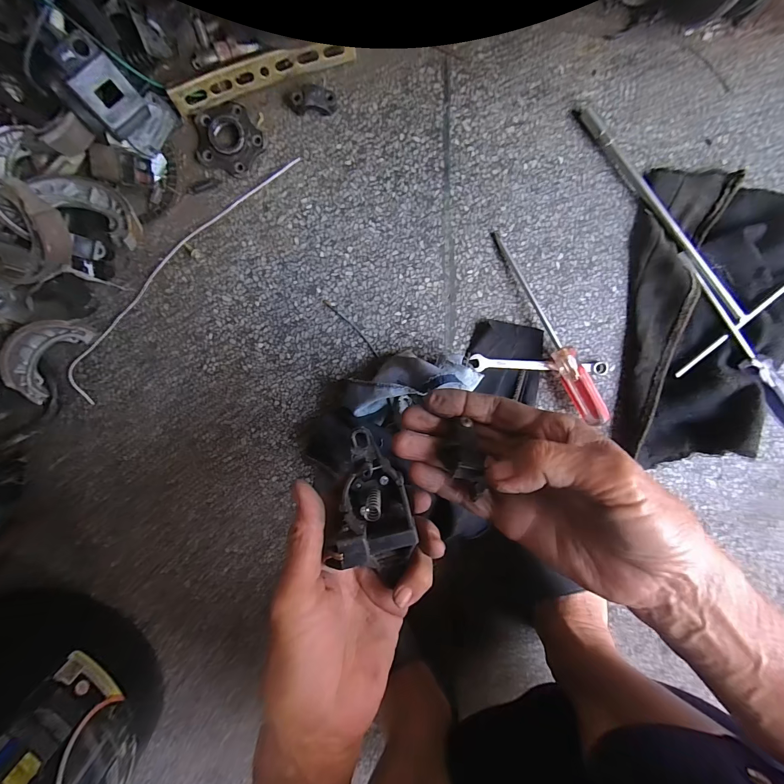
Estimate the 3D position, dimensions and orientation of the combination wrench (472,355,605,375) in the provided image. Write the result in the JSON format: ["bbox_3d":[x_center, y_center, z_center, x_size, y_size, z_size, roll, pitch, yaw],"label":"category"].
[{"bbox_3d":[0.168,-0.030,0.383,0.157,0.009,0.017,2,98,-3],"label":"combination wrench"}]

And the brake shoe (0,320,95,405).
[{"bbox_3d":[-0.361,-0.039,0.353,0.048,0.028,0.098,43,94,-7],"label":"brake shoe"}]

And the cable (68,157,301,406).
[{"bbox_3d":[-0.229,-0.126,0.360,0.040,0.004,0.342,43,94,-7],"label":"cable"}]

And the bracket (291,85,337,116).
[{"bbox_3d":[-0.077,-0.285,0.333,0.044,0.017,0.019,-9,98,-1],"label":"bracket"}]

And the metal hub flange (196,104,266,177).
[{"bbox_3d":[-0.164,-0.251,0.338,0.059,0.011,0.063,0,98,-2],"label":"metal hub flange"}]

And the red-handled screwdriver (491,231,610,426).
[{"bbox_3d":[0.166,-0.067,0.364,0.026,0.026,0.225,-31,94,2],"label":"red-handled screwdriver"}]

